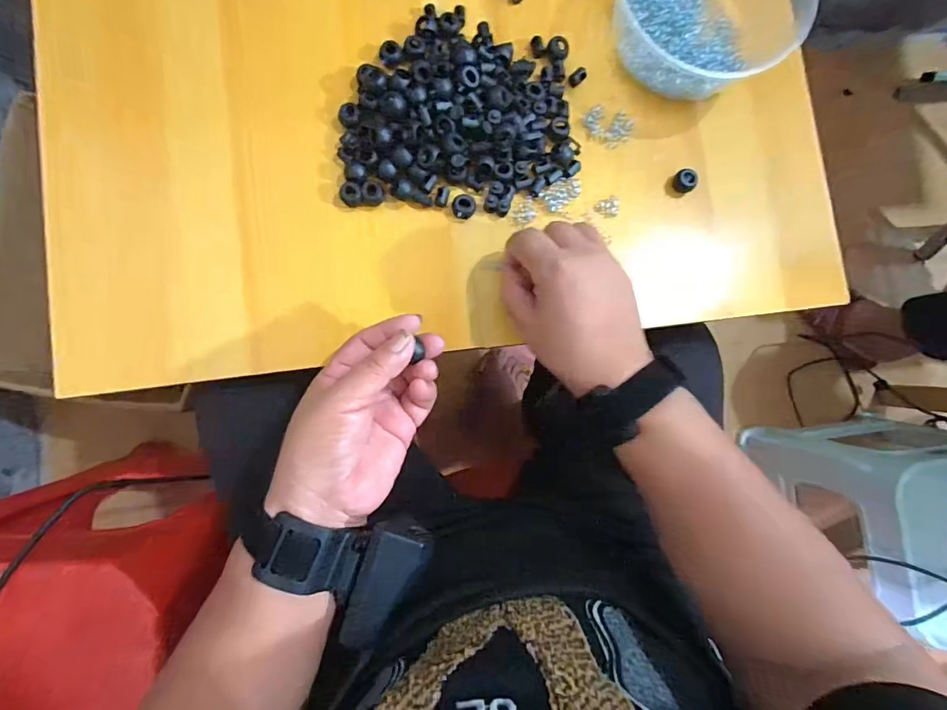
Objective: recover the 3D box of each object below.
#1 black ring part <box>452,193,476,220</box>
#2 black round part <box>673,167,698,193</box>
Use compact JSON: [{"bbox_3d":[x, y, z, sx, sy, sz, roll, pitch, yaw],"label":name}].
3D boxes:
[{"bbox_3d":[-0.007,-0.111,0.329,0.017,0.007,0.018,-5,86,-5],"label":"black ring part"},{"bbox_3d":[0.166,-0.136,0.346,0.015,0.009,0.017,-39,89,-7],"label":"black round part"}]

